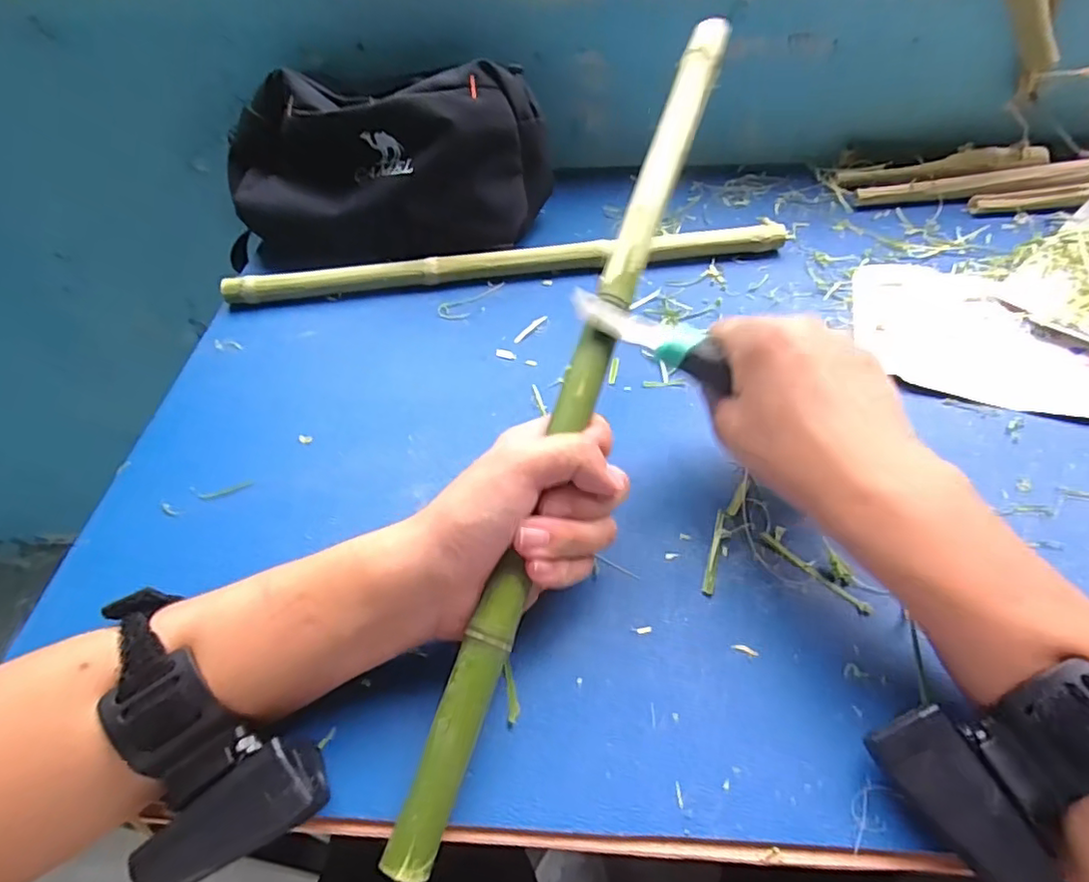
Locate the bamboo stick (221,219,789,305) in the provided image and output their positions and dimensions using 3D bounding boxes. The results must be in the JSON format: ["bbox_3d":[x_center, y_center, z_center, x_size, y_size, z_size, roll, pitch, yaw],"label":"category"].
[{"bbox_3d":[-0.030,-0.150,0.511,0.462,0.024,0.024,-7,50,-2],"label":"bamboo stick"}]

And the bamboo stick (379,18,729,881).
[{"bbox_3d":[0.029,-0.052,0.324,0.021,0.015,0.505,15,70,16],"label":"bamboo stick"}]

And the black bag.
[{"bbox_3d":[-0.149,-0.232,0.520,0.297,0.125,0.123,3,51,6],"label":"black bag"}]

